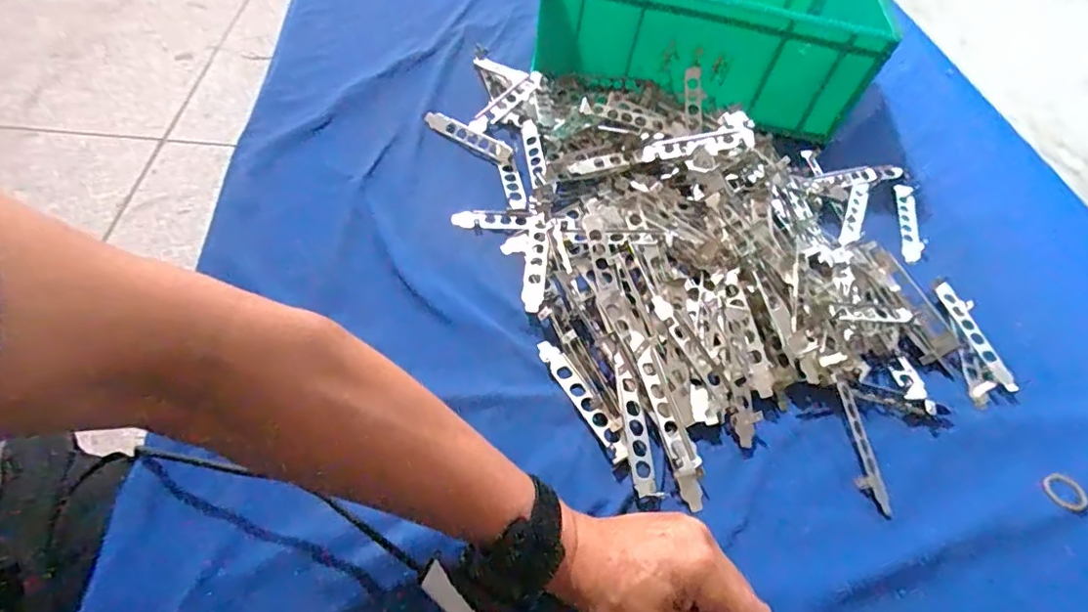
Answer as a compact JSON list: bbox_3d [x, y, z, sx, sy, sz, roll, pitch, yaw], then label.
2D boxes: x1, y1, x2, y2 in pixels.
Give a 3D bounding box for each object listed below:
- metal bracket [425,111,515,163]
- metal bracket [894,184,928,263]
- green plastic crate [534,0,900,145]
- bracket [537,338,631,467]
[{"bbox_3d":[-0.082,-0.189,0.628,0.120,0.013,0.023,32,55,14],"label":"metal bracket"},{"bbox_3d":[0.417,-0.095,0.637,0.027,0.011,0.116,15,53,2],"label":"metal bracket"},{"bbox_3d":[0.210,-0.404,0.735,0.401,0.136,0.314,8,54,3],"label":"green plastic crate"},{"bbox_3d":[0.031,0.072,0.449,0.019,0.009,0.117,-23,60,-24],"label":"bracket"}]

